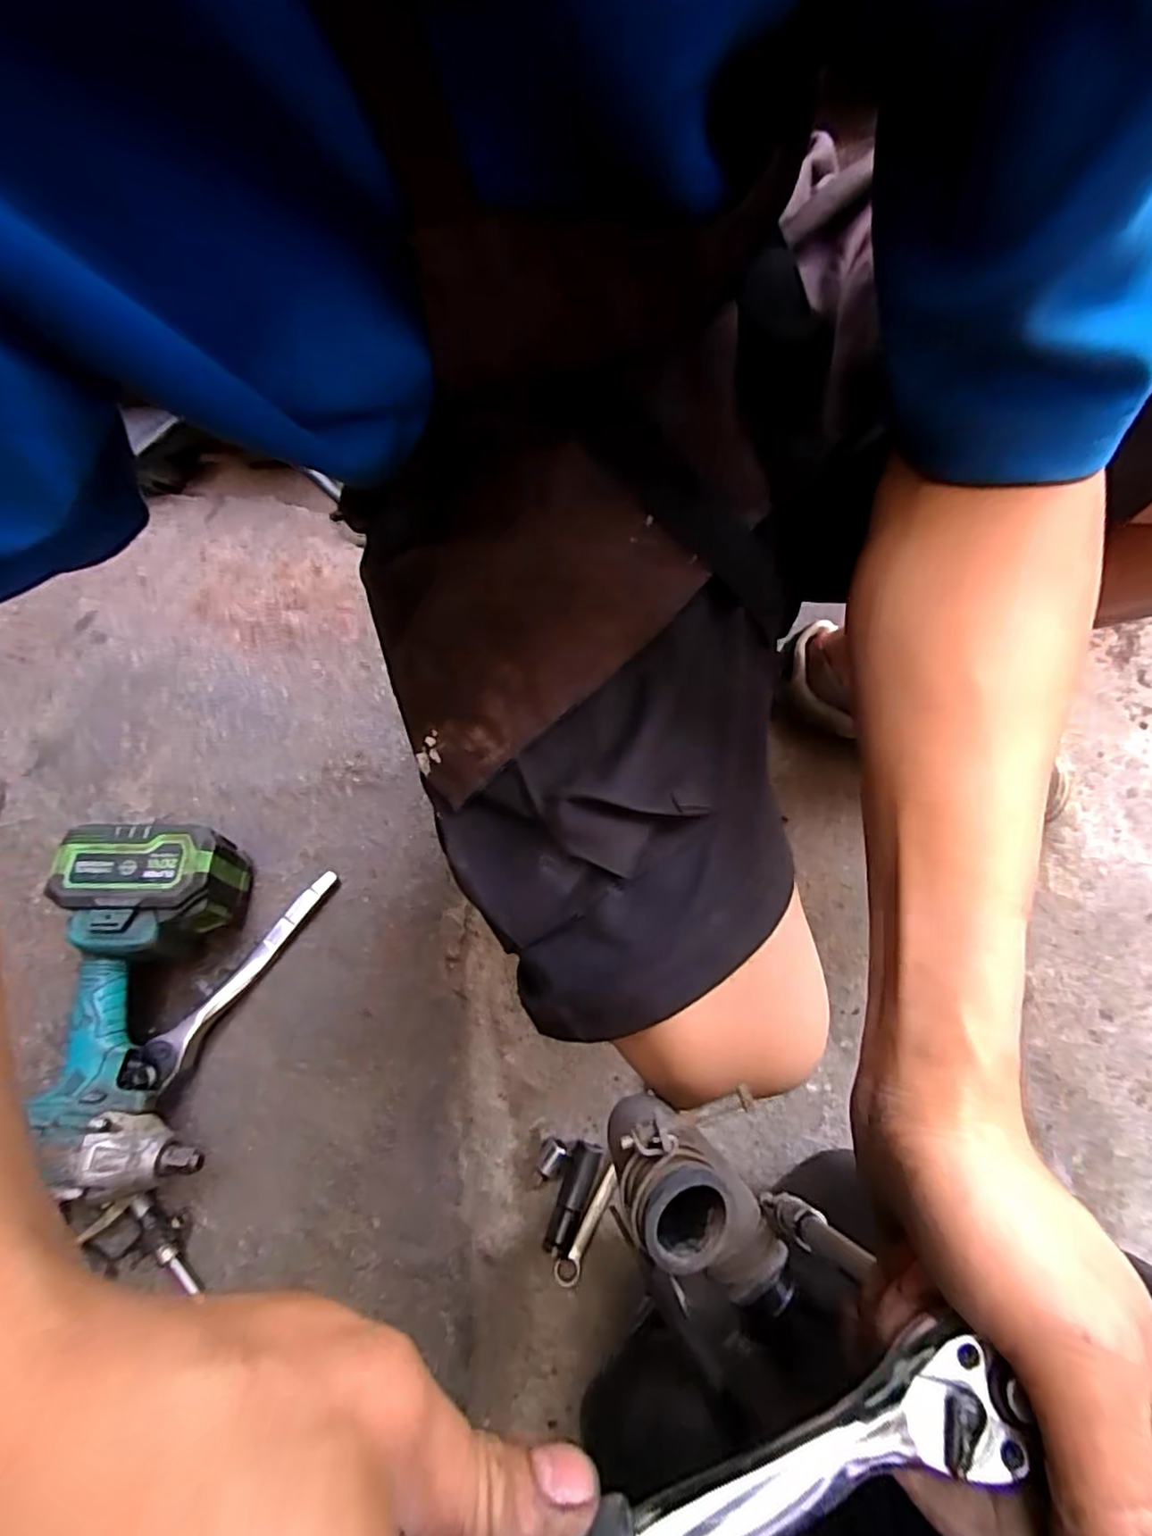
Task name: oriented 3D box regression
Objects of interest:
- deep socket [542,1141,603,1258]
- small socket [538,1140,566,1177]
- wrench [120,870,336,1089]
[{"bbox_3d":[-0.002,0.339,0.507,0.022,0.015,0.078,19,69,11],"label":"deep socket"},{"bbox_3d":[-0.019,0.315,0.517,0.015,0.017,0.027,29,75,16],"label":"small socket"},{"bbox_3d":[-0.289,0.169,0.543,0.029,0.046,0.205,28,71,14],"label":"wrench"}]

